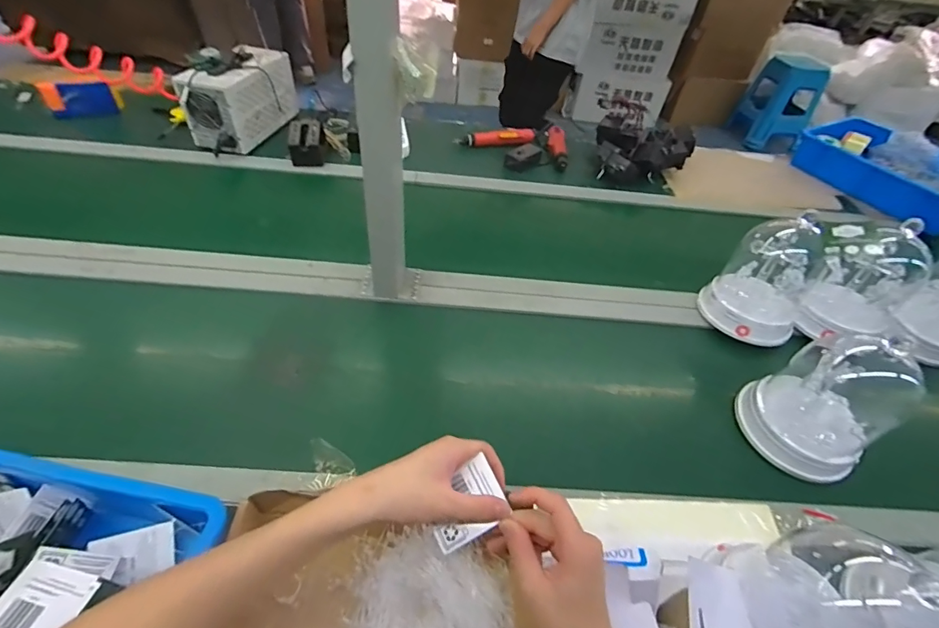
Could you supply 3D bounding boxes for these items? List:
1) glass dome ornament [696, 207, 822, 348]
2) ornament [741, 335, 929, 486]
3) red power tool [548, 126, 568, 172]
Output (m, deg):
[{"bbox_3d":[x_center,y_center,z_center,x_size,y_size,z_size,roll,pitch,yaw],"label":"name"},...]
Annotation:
[{"bbox_3d":[0.487,-0.059,0.692,0.128,0.179,0.141,-34,60,-32],"label":"glass dome ornament"},{"bbox_3d":[0.475,0.107,0.556,0.140,0.193,0.140,-15,51,-20],"label":"ornament"},{"bbox_3d":[0.233,-0.443,1.139,0.051,0.034,0.201,8,47,0],"label":"red power tool"}]

